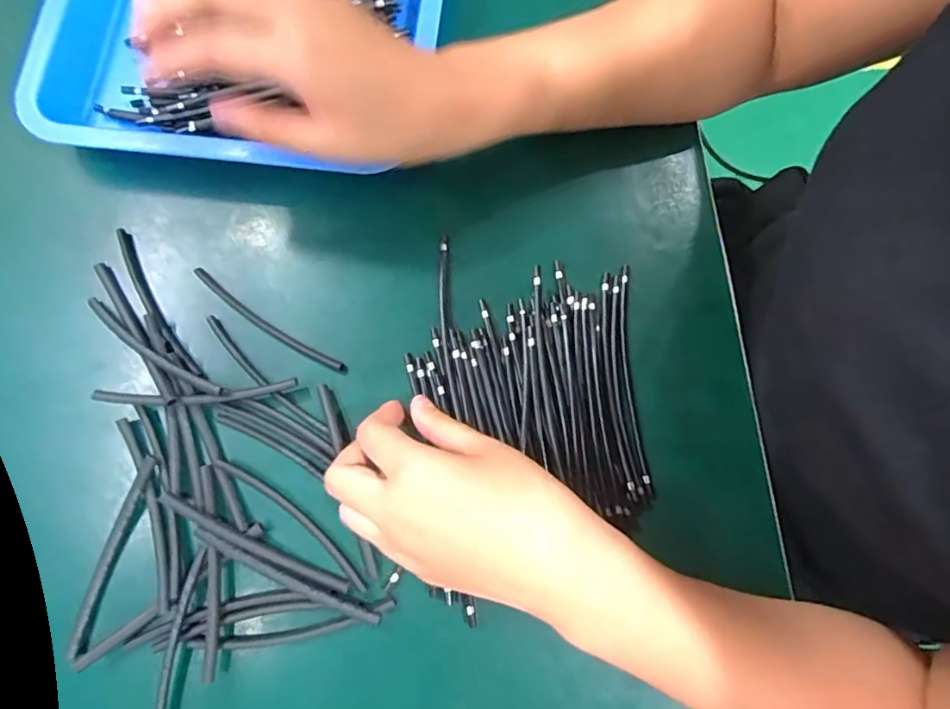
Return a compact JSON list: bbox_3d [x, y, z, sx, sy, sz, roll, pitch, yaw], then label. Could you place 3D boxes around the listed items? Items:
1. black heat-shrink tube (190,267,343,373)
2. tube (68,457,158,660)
[{"bbox_3d":[-0.132,-0.019,0.338,0.115,0.007,0.012,33,79,6],"label":"black heat-shrink tube"},{"bbox_3d":[-0.208,0.112,0.304,0.010,0.008,0.111,17,78,3],"label":"tube"}]

